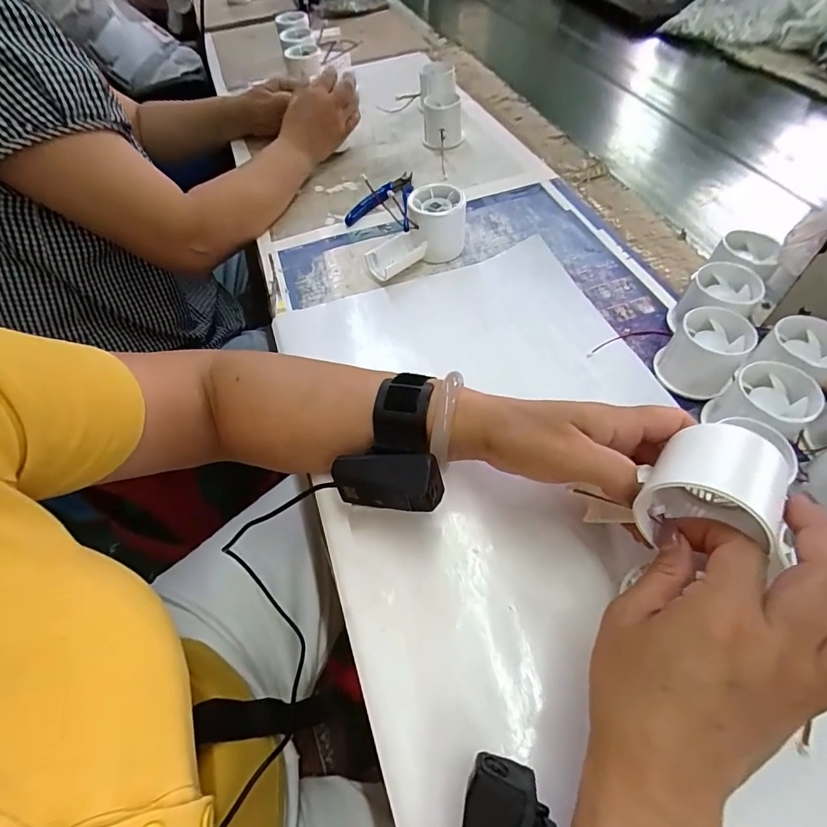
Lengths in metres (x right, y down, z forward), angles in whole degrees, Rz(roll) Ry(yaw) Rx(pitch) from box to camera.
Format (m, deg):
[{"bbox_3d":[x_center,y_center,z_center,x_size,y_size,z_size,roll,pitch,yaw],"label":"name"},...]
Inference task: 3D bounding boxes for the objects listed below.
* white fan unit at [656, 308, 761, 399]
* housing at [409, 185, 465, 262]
[{"bbox_3d":[0.227,-0.048,0.355,0.052,0.051,0.052,-2,55,2],"label":"white fan unit"},{"bbox_3d":[0.024,-0.197,0.470,0.057,0.056,0.056,-6,55,-1],"label":"housing"}]

